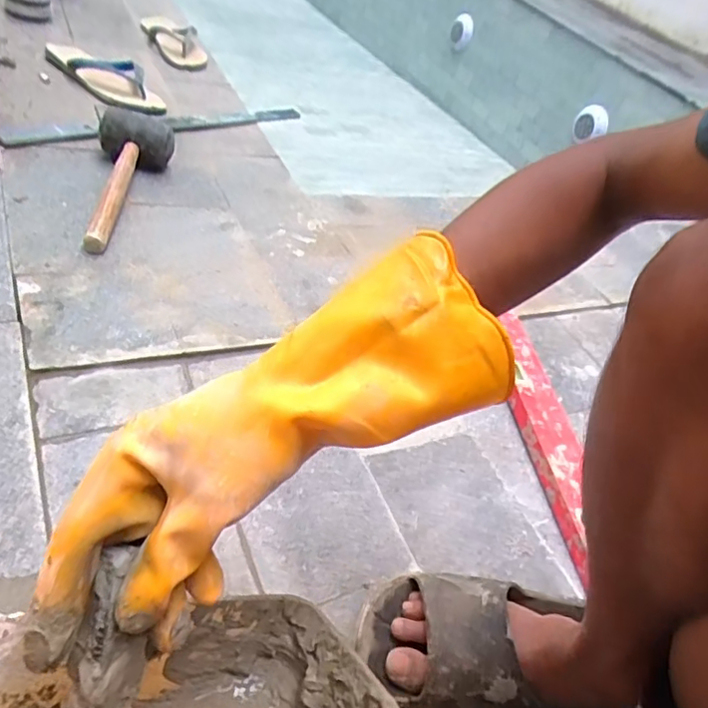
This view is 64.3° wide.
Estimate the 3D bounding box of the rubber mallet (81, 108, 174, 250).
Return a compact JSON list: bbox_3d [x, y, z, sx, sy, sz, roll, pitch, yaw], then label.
[{"bbox_3d":[-0.323,-0.238,0.779,0.102,0.074,0.272,18,48,-24],"label":"rubber mallet"}]

